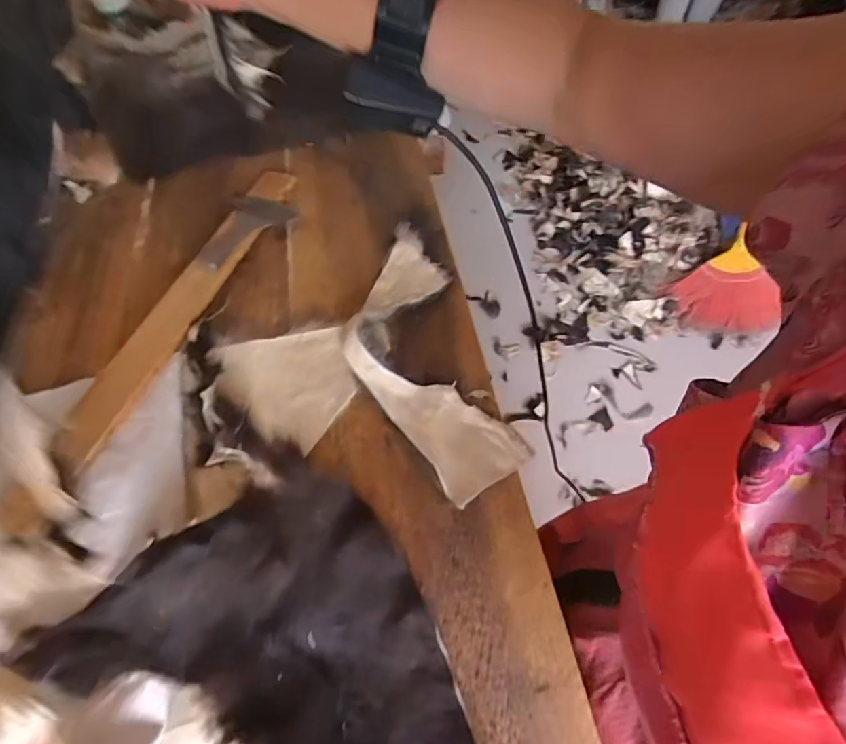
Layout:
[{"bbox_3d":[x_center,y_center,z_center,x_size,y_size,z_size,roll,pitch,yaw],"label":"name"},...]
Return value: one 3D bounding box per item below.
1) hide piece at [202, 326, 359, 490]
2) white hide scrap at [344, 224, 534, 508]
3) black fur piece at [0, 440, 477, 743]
[{"bbox_3d":[-0.135,0.024,0.482,0.135,0.034,0.156,-13,59,-10],"label":"hide piece"},{"bbox_3d":[-0.005,-0.022,0.516,0.134,0.039,0.318,-16,59,-11],"label":"white hide scrap"},{"bbox_3d":[-0.062,0.189,0.374,0.366,0.052,0.208,20,60,9],"label":"black fur piece"}]

